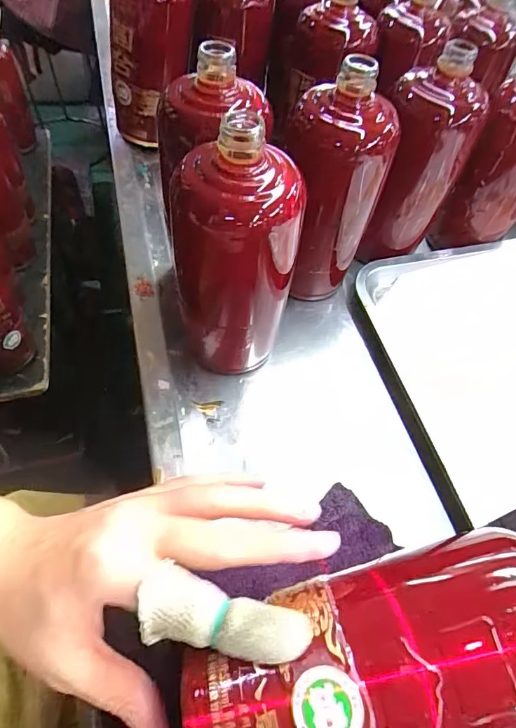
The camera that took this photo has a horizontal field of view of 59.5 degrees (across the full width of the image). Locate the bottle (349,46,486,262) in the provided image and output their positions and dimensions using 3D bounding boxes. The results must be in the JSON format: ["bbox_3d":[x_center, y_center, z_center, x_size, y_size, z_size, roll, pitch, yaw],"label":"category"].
[{"bbox_3d":[0.145,-0.180,0.415,0.074,0.176,0.068,5,55,-1],"label":"bottle"}]

